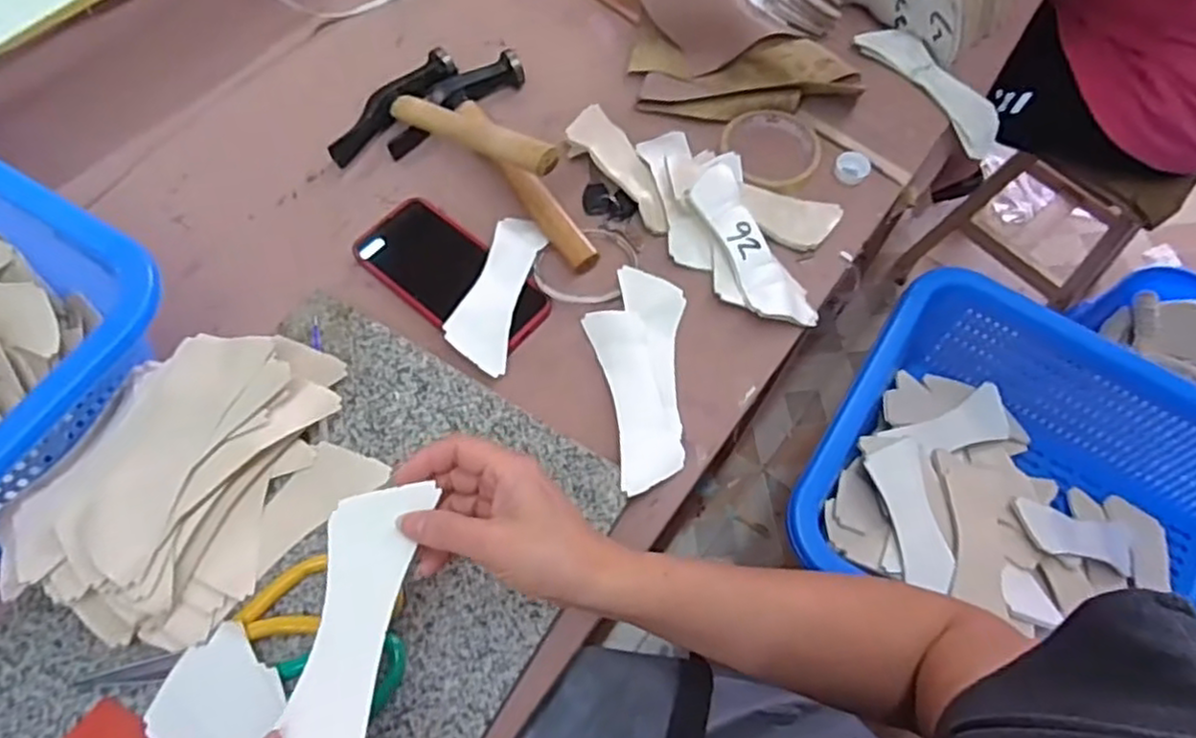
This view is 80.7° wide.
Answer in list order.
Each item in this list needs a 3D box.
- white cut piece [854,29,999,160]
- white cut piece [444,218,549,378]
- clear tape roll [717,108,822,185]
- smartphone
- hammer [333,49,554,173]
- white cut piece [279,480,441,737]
[{"bbox_3d":[0.332,-0.279,0.692,0.056,0.015,0.169,-32,73,-11],"label":"white cut piece"},{"bbox_3d":[-0.079,-0.066,0.573,0.052,0.004,0.141,16,66,9],"label":"white cut piece"},{"bbox_3d":[0.159,-0.204,0.641,0.092,0.010,0.087,-1,65,1],"label":"clear tape roll"},{"bbox_3d":[-0.123,-0.080,0.585,0.175,0.013,0.078,38,71,17],"label":"smartphone"},{"bbox_3d":[-0.124,-0.200,0.587,0.141,0.029,0.229,-44,50,-17],"label":"hammer"},{"bbox_3d":[-0.128,0.134,0.367,0.045,0.016,0.144,5,64,4],"label":"white cut piece"}]

